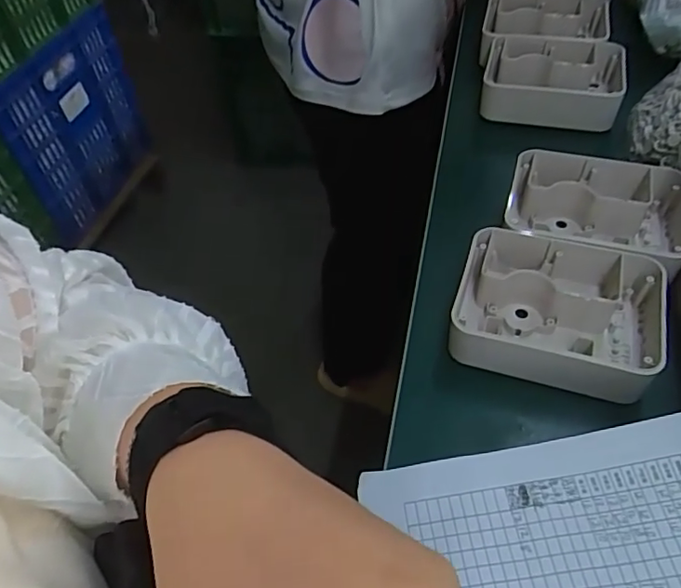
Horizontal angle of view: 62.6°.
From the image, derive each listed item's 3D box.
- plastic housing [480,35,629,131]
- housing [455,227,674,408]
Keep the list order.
[{"bbox_3d":[0.212,-0.211,0.559,0.133,0.040,0.102,11,51,14],"label":"plastic housing"},{"bbox_3d":[0.151,0.006,0.386,0.131,0.041,0.114,14,52,16],"label":"housing"}]

